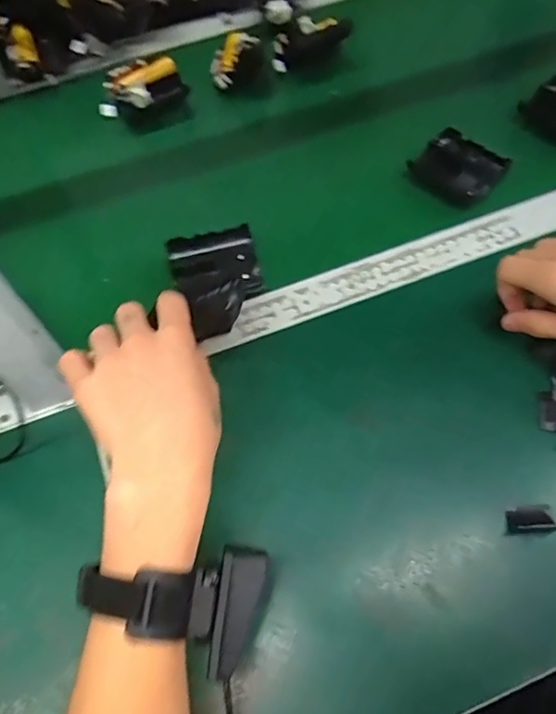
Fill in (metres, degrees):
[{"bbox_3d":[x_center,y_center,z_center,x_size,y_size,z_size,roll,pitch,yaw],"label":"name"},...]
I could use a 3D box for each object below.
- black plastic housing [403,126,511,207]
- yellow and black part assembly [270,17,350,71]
[{"bbox_3d":[0.180,-0.189,0.529,0.081,0.022,0.071,40,71,21],"label":"black plastic housing"},{"bbox_3d":[0.037,-0.372,0.616,0.094,0.047,0.035,-14,60,19],"label":"yellow and black part assembly"}]

